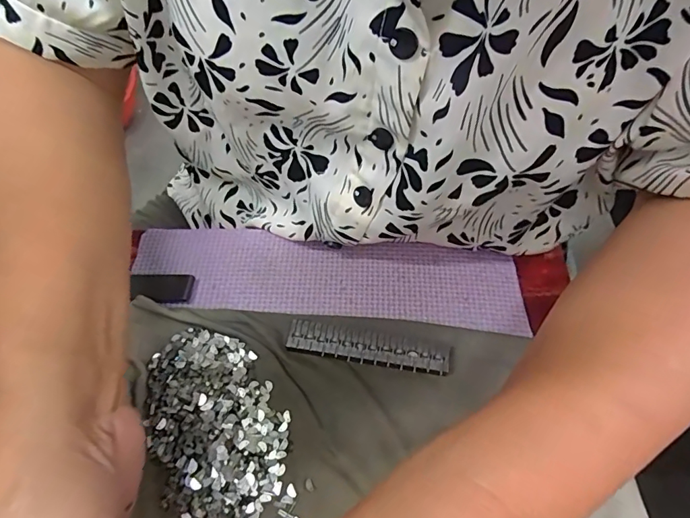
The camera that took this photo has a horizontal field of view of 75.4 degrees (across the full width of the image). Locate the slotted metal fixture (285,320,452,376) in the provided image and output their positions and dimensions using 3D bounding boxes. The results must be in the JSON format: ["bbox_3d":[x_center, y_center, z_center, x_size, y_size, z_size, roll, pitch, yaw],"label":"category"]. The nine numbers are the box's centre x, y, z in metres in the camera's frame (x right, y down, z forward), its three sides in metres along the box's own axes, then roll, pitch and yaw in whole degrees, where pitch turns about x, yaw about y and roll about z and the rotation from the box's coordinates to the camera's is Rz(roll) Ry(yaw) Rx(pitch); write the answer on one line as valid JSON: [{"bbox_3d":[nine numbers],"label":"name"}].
[{"bbox_3d":[0.014,0.056,0.275,0.098,0.009,0.020,9,60,5],"label":"slotted metal fixture"}]

